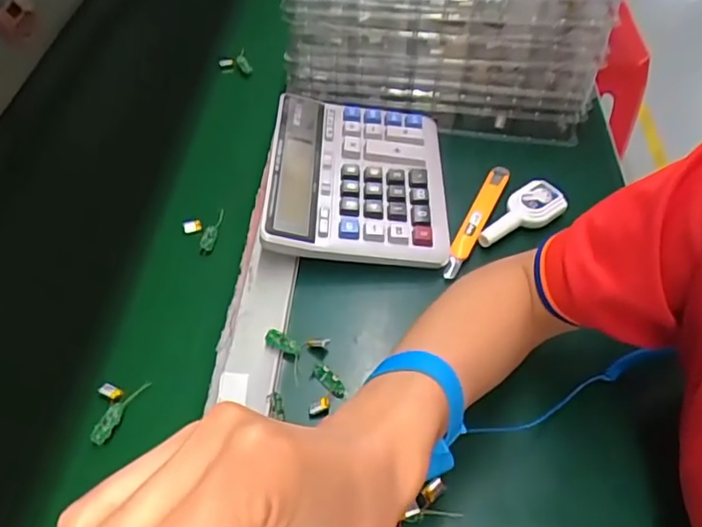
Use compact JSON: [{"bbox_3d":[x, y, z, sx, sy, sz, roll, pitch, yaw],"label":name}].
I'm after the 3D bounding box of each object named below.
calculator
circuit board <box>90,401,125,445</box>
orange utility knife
[{"bbox_3d":[0.007,-0.084,0.531,0.156,0.026,0.193,5,53,-4],"label":"calculator"},{"bbox_3d":[-0.170,0.111,0.409,0.011,0.005,0.030,19,52,14],"label":"circuit board"},{"bbox_3d":[0.112,-0.038,0.521,0.019,0.022,0.134,23,53,17],"label":"orange utility knife"}]

